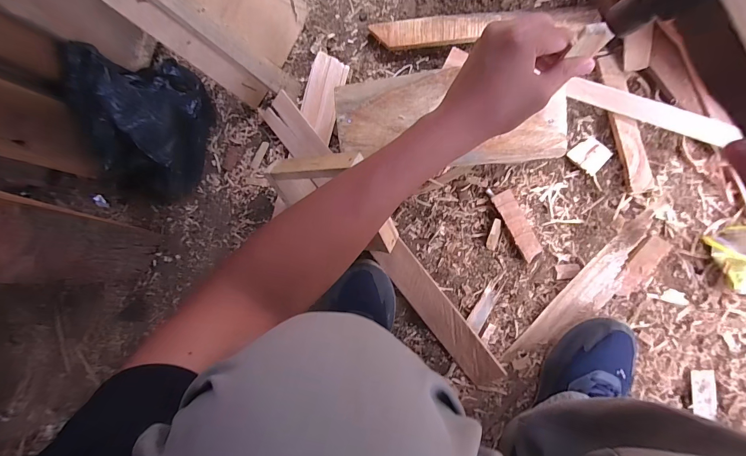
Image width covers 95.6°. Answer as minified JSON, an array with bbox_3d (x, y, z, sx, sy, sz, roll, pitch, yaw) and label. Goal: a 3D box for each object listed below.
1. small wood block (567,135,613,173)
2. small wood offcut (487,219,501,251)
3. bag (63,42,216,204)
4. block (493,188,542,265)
[{"bbox_3d":[0.330,-0.110,0.513,0.047,0.011,0.047,-41,88,9],"label":"small wood block"},{"bbox_3d":[0.190,0.010,0.530,0.017,0.010,0.049,15,96,6],"label":"small wood offcut"},{"bbox_3d":[-0.368,-0.155,0.526,0.173,0.126,0.217,9,95,6],"label":"bag"},{"bbox_3d":[0.224,-0.004,0.522,0.031,0.016,0.110,-28,90,9],"label":"block"}]

